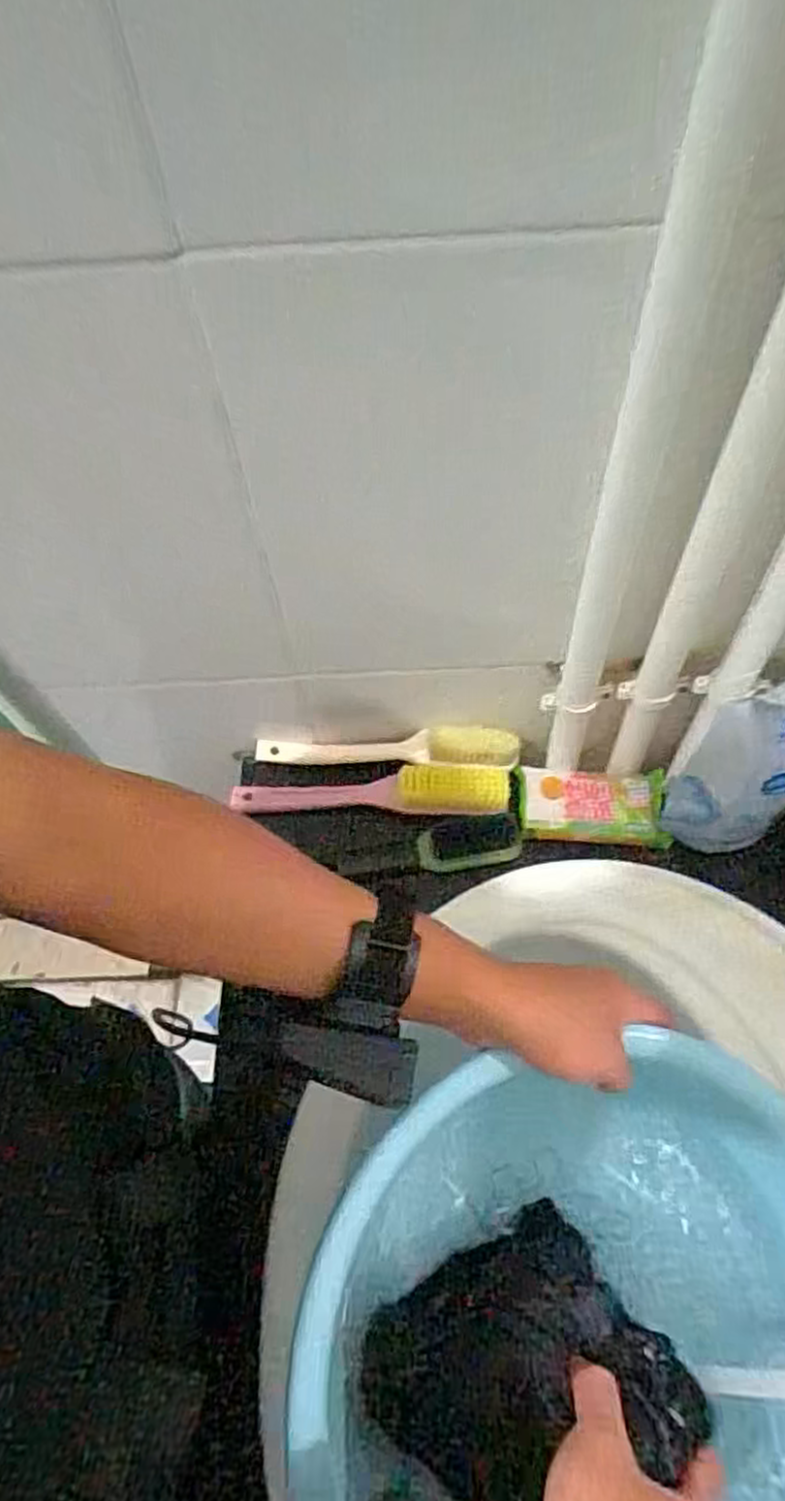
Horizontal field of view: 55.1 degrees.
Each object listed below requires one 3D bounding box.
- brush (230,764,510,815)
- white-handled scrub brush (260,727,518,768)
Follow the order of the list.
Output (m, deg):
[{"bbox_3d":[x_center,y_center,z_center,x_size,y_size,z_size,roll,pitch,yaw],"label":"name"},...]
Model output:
[{"bbox_3d":[-0.020,0.032,0.612,0.226,0.029,0.039,-2,62,5],"label":"brush"},{"bbox_3d":[-0.007,-0.002,0.620,0.217,0.030,0.026,0,63,6],"label":"white-handled scrub brush"}]

